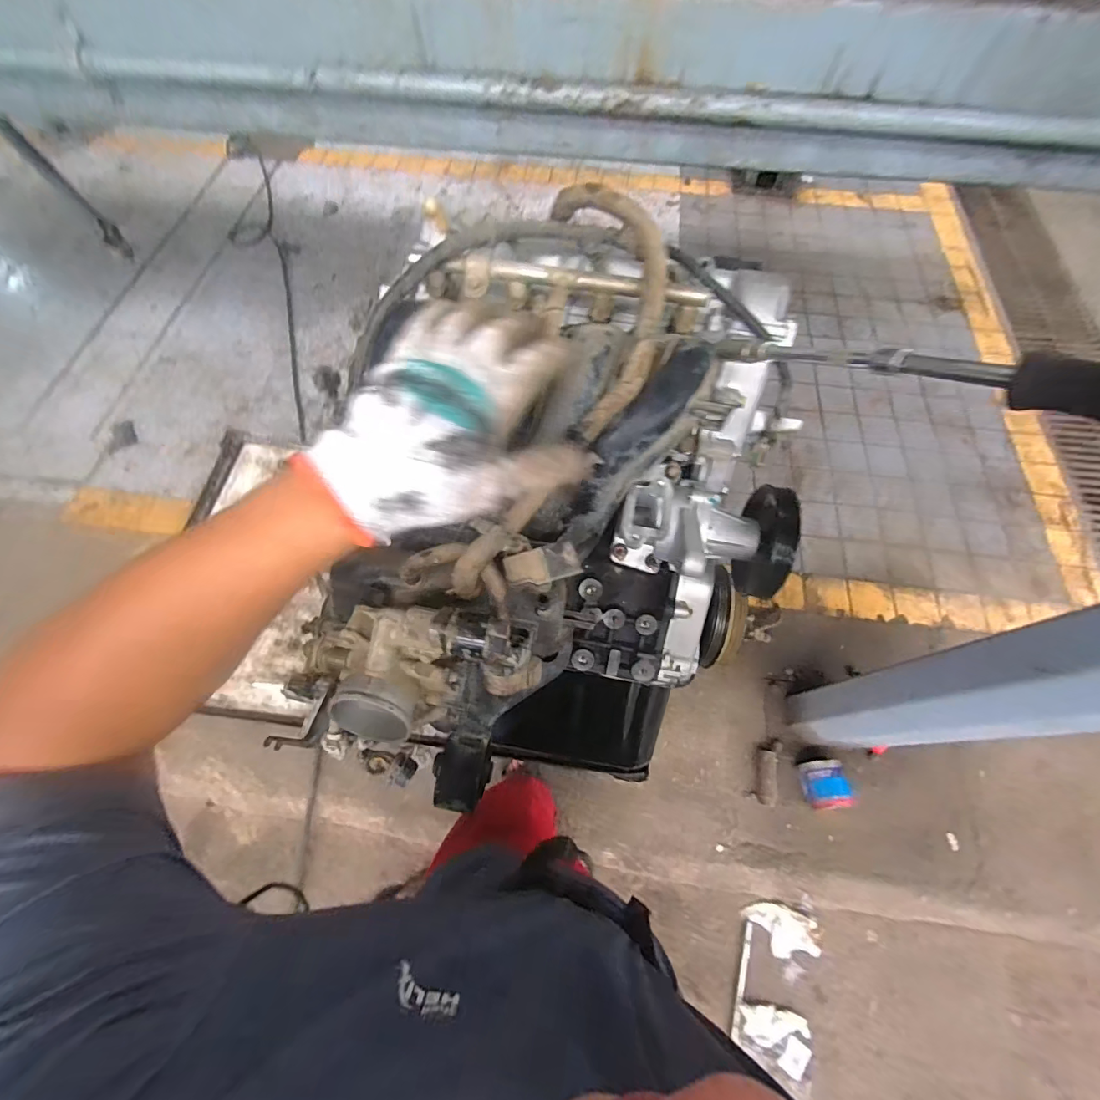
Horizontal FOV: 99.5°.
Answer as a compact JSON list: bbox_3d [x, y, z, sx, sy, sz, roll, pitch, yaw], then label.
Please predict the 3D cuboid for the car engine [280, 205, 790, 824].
[{"bbox_3d":[0.021,-0.007,0.473,0.368,0.400,0.467,7,65,2],"label":"car engine"}]

